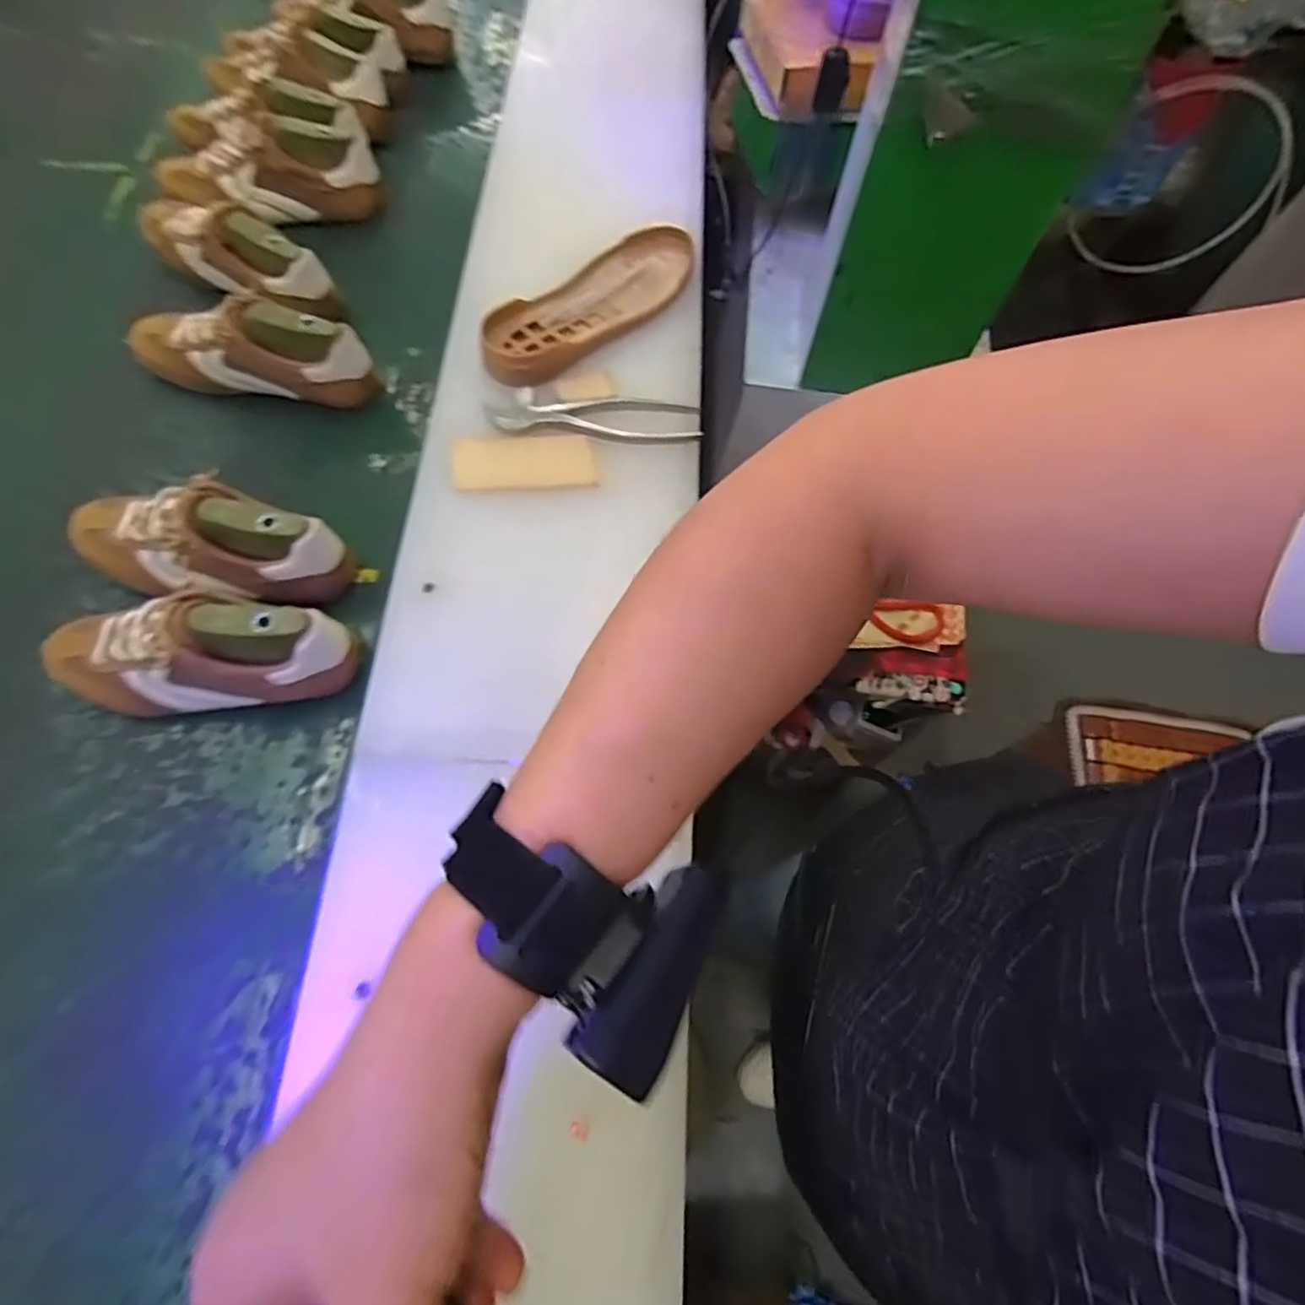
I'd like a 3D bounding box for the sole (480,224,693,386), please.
[{"bbox_3d":[-0.060,-0.349,0.660,0.092,0.026,0.267,42,71,15],"label":"sole"}]

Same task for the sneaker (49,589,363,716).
[{"bbox_3d":[-0.350,-0.002,0.523,0.226,0.087,0.076,0,66,-3],"label":"sneaker"}]

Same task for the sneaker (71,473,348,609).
[{"bbox_3d":[-0.373,-0.092,0.568,0.223,0.098,0.071,5,66,0],"label":"sneaker"}]

